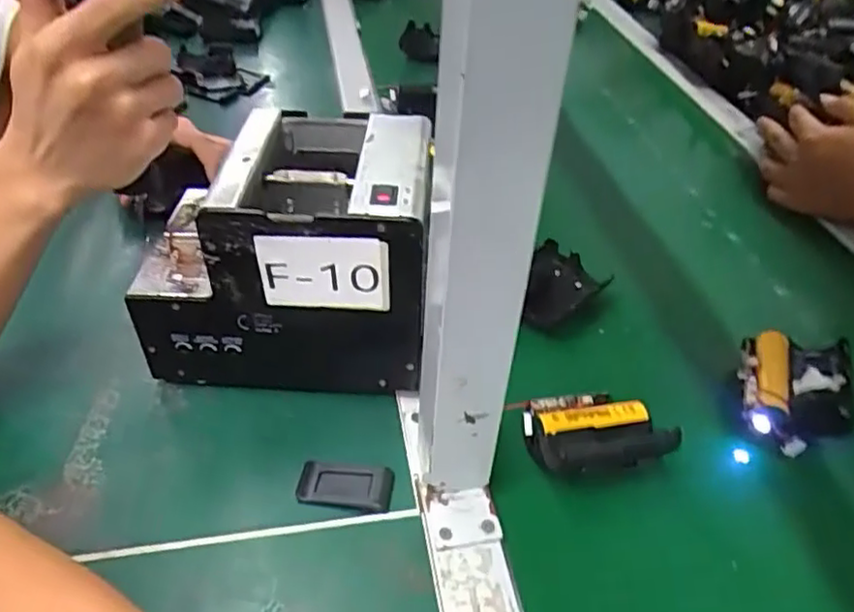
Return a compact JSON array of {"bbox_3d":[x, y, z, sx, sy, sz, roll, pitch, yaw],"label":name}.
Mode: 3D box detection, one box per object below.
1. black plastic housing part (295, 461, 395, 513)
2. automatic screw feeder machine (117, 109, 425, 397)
[{"bbox_3d":[-0.049,0.109,0.405,0.056,0.006,0.029,6,44,1],"label":"black plastic housing part"},{"bbox_3d":[-0.090,-0.038,0.458,0.178,0.153,0.135,5,42,1],"label":"automatic screw feeder machine"}]

